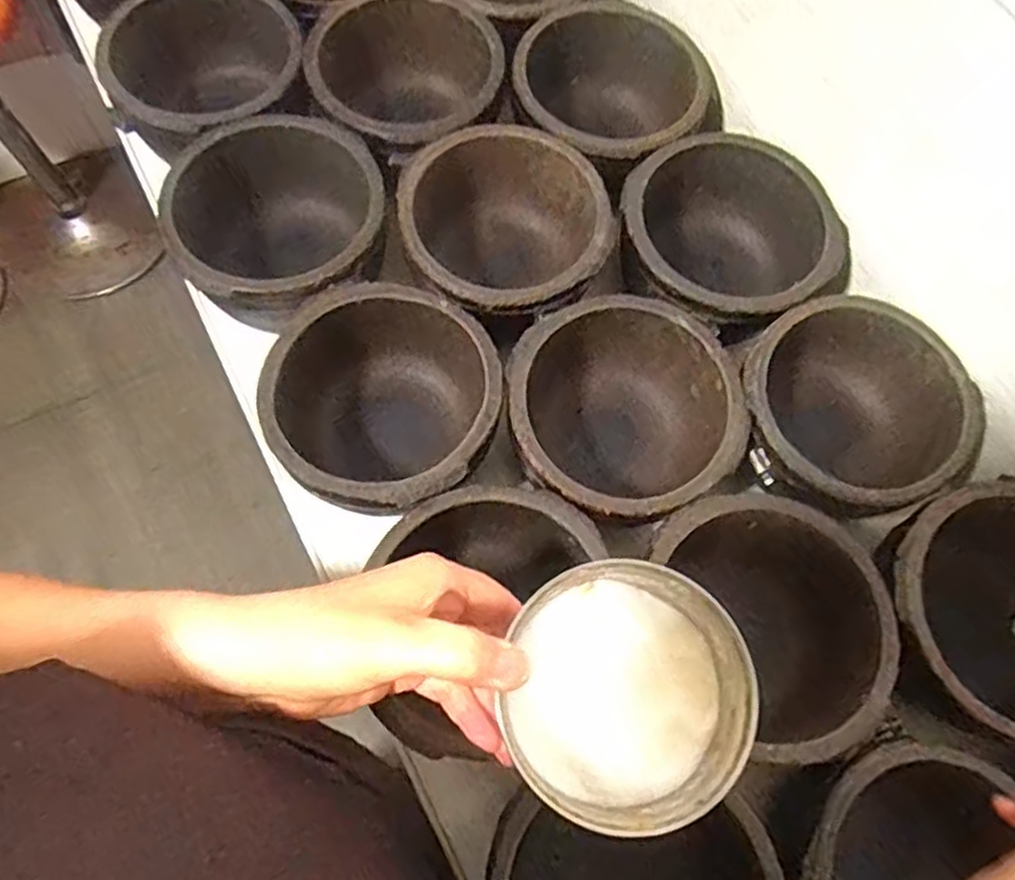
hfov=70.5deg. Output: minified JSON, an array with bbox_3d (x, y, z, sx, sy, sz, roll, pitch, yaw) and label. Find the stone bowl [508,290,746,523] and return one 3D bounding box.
[{"bbox_3d":[0.073,-0.009,0.494,0.145,0.100,0.142,1,70,-2],"label":"stone bowl"}]

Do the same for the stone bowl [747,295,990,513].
[{"bbox_3d":[0.227,-0.015,0.494,0.146,0.083,0.142,-27,73,-12],"label":"stone bowl"}]

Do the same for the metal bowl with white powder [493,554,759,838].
[{"bbox_3d":[0.048,0.107,0.306,0.100,0.041,0.099,1,70,-2],"label":"metal bowl with white powder"}]

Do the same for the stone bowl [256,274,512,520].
[{"bbox_3d":[-0.078,-0.017,0.489,0.139,0.102,0.150,1,70,-2],"label":"stone bowl"}]

